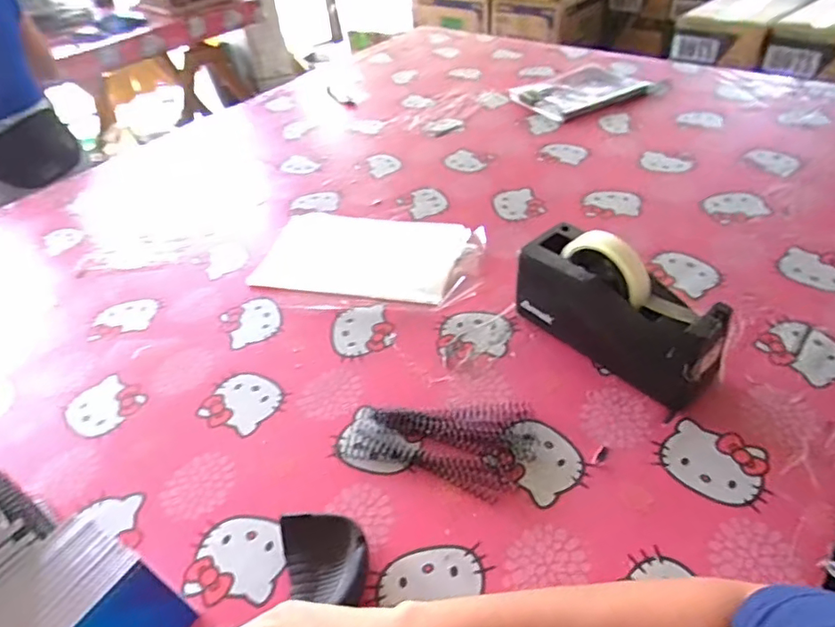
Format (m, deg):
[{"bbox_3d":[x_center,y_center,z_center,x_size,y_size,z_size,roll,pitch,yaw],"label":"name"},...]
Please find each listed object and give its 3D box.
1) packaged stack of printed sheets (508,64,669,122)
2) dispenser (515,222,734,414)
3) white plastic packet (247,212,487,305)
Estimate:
[{"bbox_3d":[0.342,-0.450,1.076,0.279,0.022,0.179,-21,45,-14],"label":"packaged stack of printed sheets"},{"bbox_3d":[0.199,-0.009,0.539,0.069,0.128,0.205,-35,51,-27],"label":"dispenser"},{"bbox_3d":[-0.067,-0.081,0.728,0.288,0.021,0.165,9,46,16],"label":"white plastic packet"}]

